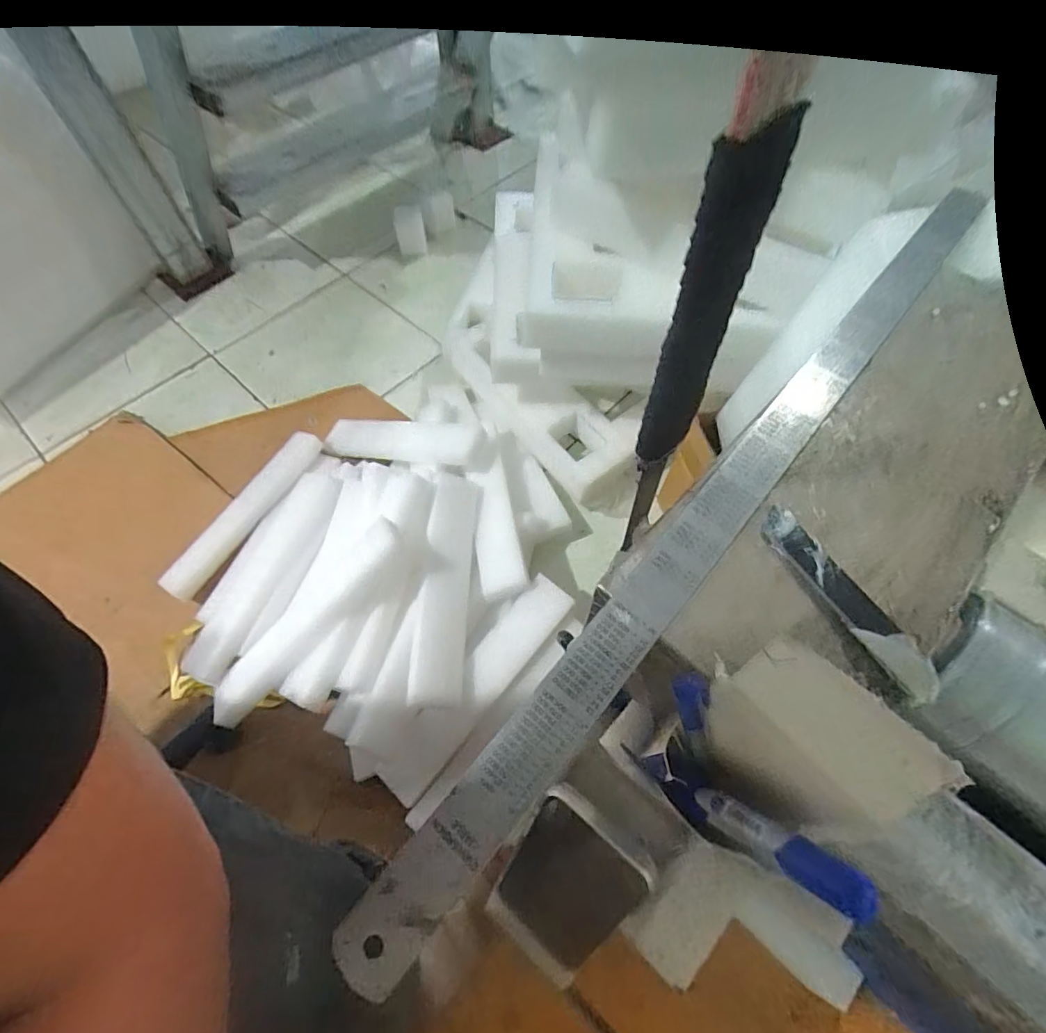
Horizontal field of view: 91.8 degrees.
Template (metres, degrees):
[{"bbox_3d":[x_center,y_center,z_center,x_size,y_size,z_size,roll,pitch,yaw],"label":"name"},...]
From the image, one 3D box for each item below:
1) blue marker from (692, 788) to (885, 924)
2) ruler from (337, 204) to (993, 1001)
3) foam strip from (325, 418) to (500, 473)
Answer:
[{"bbox_3d":[0.104,0.138,0.214,0.015,0.084,0.010,-41,100,-19],"label":"blue marker"},{"bbox_3d":[0.131,-0.034,0.277,0.030,0.007,0.579,39,69,14],"label":"ruler"},{"bbox_3d":[-0.219,-0.142,0.965,0.367,0.034,0.092,8,61,24],"label":"foam strip"}]

